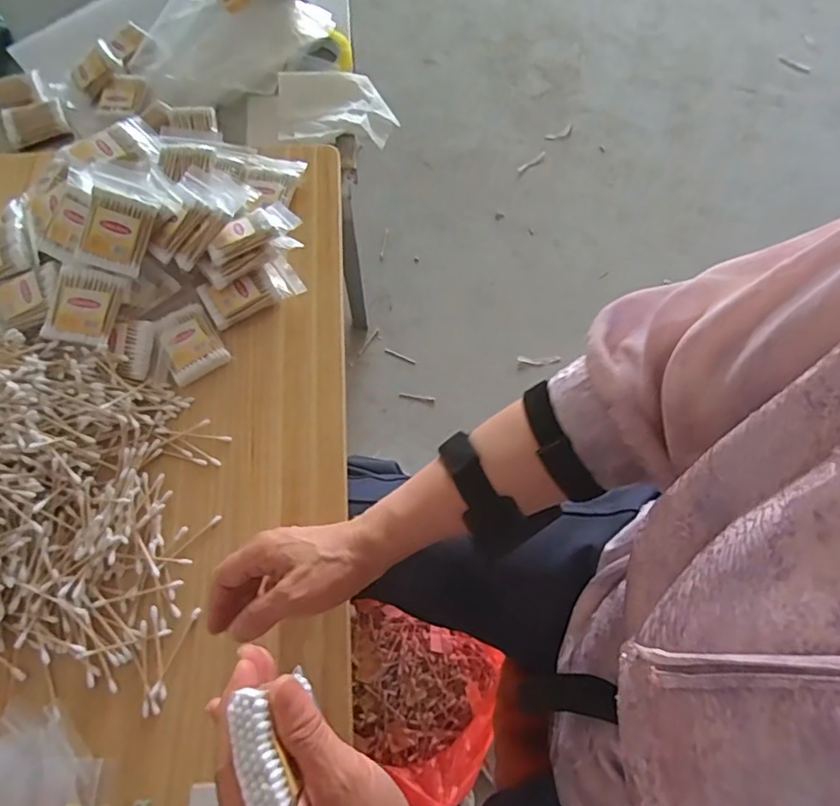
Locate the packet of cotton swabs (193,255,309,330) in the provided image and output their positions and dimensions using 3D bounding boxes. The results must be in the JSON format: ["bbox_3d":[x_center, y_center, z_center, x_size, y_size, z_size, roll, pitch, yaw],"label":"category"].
[{"bbox_3d":[-0.176,-0.119,0.603,0.096,0.020,0.050,-28,70,-11],"label":"packet of cotton swabs"}]

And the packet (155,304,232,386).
[{"bbox_3d":[-0.231,-0.060,0.574,0.055,0.013,0.073,-32,71,-12],"label":"packet"}]

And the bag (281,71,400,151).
[{"bbox_3d":[-0.113,-0.395,0.777,0.151,0.041,0.099,-8,68,-3],"label":"bag"}]

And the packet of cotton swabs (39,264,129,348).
[{"bbox_3d":[-0.322,-0.093,0.551,0.061,0.012,0.073,13,80,-11],"label":"packet of cotton swabs"}]

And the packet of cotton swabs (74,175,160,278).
[{"bbox_3d":[-0.291,-0.169,0.554,0.057,0.014,0.084,17,88,-15],"label":"packet of cotton swabs"}]

